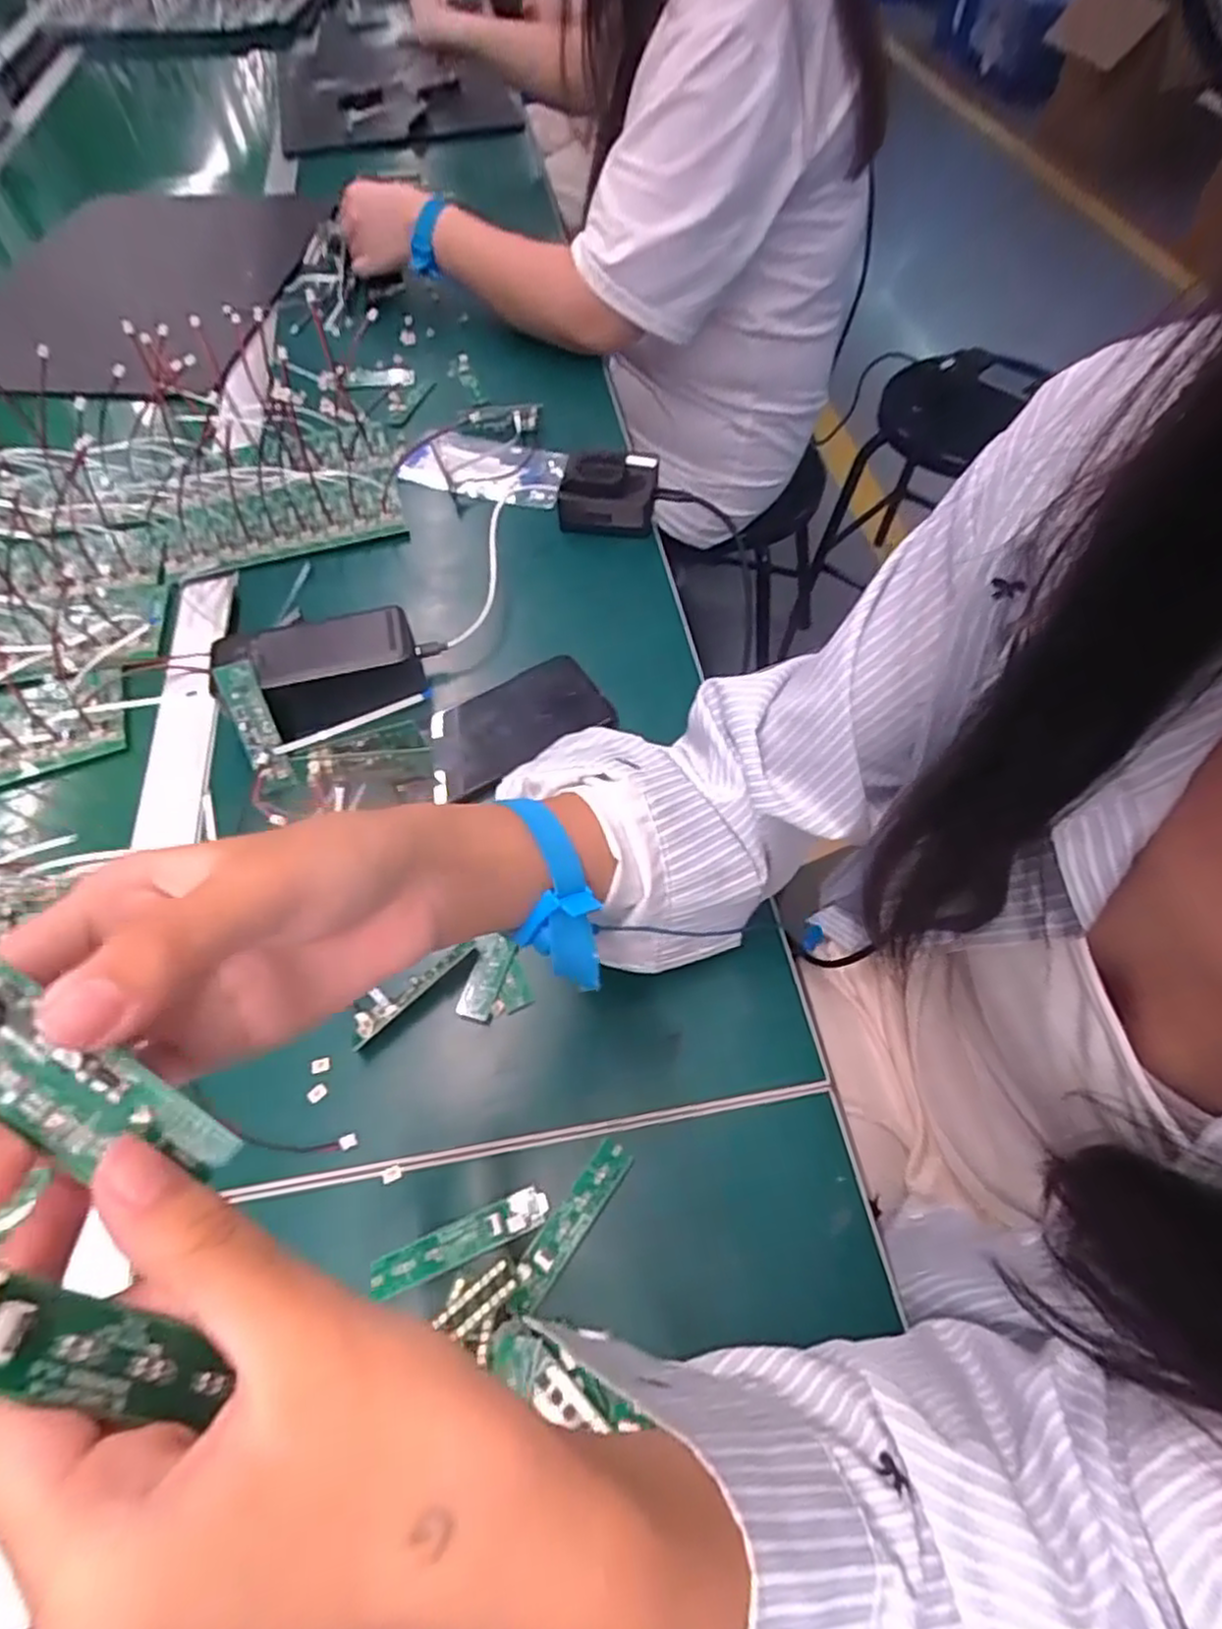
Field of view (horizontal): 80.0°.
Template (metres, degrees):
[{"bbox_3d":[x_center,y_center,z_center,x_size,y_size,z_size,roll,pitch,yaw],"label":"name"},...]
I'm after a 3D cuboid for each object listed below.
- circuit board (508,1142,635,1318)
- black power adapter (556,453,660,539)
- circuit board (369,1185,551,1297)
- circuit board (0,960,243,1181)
[{"bbox_3d":[-0.019,0.193,0.344,0.017,0.010,0.080,32,65,19],"label":"circuit board"},{"bbox_3d":[-0.001,-0.272,0.614,0.077,0.053,0.061,9,59,7],"label":"black power adapter"},{"bbox_3d":[-0.072,0.203,0.347,0.084,0.004,0.018,-21,60,-10],"label":"circuit board"},{"bbox_3d":[-0.115,0.050,0.146,0.083,0.008,0.022,46,63,-19],"label":"circuit board"}]

